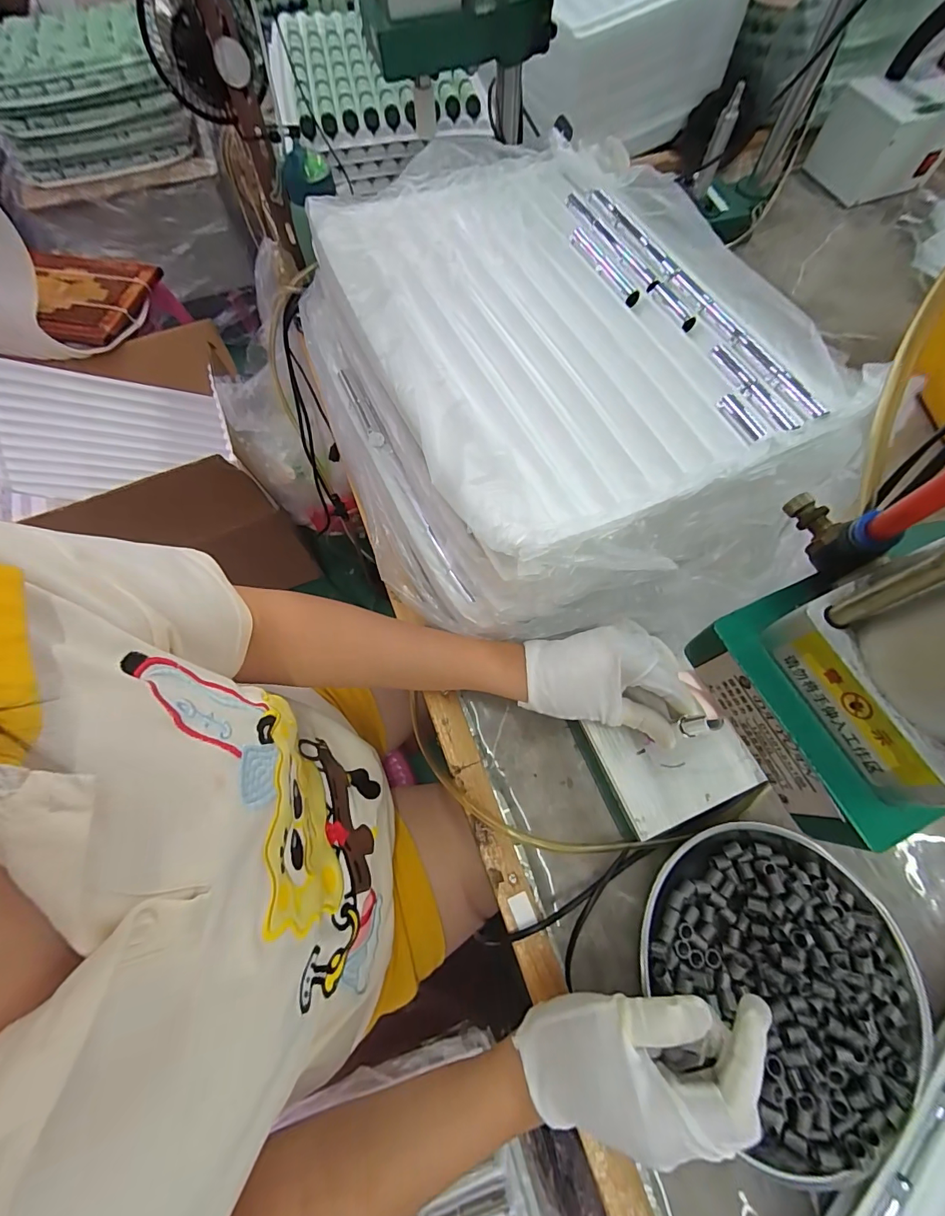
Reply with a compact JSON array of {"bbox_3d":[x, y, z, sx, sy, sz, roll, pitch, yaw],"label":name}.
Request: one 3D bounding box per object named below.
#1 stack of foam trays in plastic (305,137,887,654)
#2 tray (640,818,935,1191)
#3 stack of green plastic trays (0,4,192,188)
[{"bbox_3d":[0.059,-0.229,0.411,0.377,0.140,0.464,-18,69,-7],"label":"stack of foam trays in plastic"},{"bbox_3d":[0.239,0.272,0.330,0.180,0.027,0.194,0,67,1],"label":"tray"},{"bbox_3d":[-0.993,-1.313,1.129,0.449,0.221,0.248,-16,69,-6],"label":"stack of green plastic trays"}]

